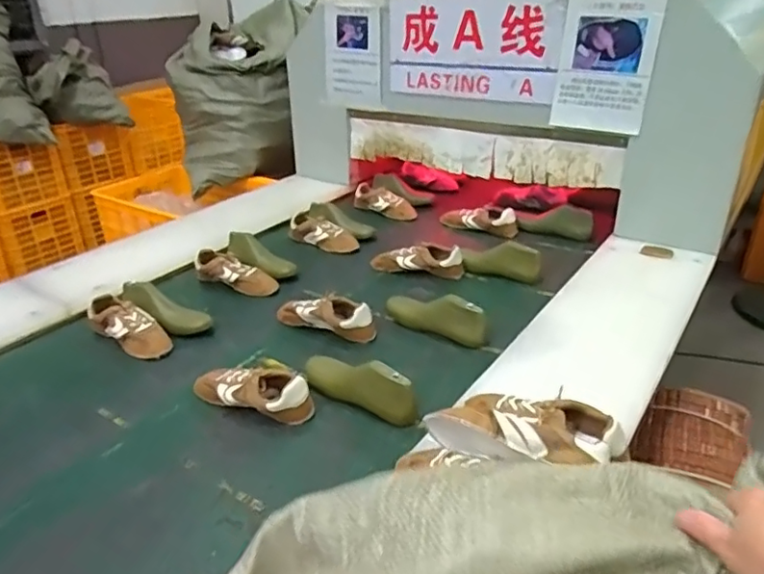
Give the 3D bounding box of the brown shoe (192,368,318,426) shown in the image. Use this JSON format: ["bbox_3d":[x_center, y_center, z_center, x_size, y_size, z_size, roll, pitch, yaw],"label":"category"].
[{"bbox_3d":[-0.224,0.174,1.005,0.228,0.067,0.086,9,30,20],"label":"brown shoe"}]

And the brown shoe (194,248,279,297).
[{"bbox_3d":[-0.348,-0.032,1.389,0.213,0.068,0.074,13,32,26],"label":"brown shoe"}]

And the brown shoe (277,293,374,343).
[{"bbox_3d":[-0.122,0.056,1.227,0.226,0.075,0.076,14,32,27],"label":"brown shoe"}]

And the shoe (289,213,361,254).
[{"bbox_3d":[-0.161,-0.147,1.642,0.221,0.062,0.096,22,34,15],"label":"shoe"}]

